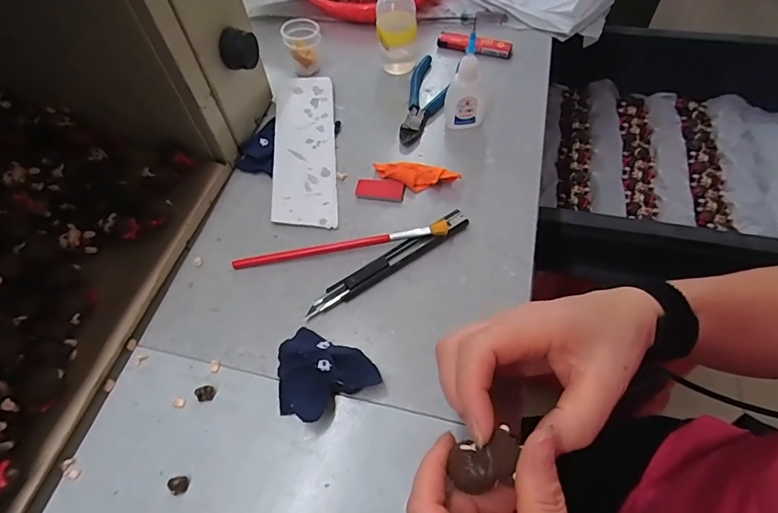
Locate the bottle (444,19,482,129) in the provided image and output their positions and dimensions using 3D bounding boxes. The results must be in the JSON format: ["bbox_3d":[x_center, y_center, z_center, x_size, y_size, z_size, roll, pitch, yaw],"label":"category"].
[{"bbox_3d":[0.068,-0.150,0.378,0.033,0.091,0.020,4,58,5],"label":"bottle"}]

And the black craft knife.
[{"bbox_3d":[0.002,0.004,0.329,0.140,0.011,0.017,-30,61,-16],"label":"black craft knife"}]

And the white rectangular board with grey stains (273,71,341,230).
[{"bbox_3d":[-0.078,-0.104,0.403,0.056,0.005,0.186,-4,60,-4],"label":"white rectangular board with grey stains"}]

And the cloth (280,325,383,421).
[{"bbox_3d":[-0.045,0.078,0.283,0.066,0.017,0.054,21,61,15],"label":"cloth"}]

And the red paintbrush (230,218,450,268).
[{"bbox_3d":[-0.037,-0.008,0.337,0.167,0.017,0.014,-9,58,-4],"label":"red paintbrush"}]

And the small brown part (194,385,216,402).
[{"bbox_3d":[-0.120,0.089,0.286,0.011,0.006,0.010,-20,59,-10],"label":"small brown part"}]

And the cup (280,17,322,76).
[{"bbox_3d":[-0.090,-0.223,0.458,0.038,0.039,0.034,-10,58,-4],"label":"cup"}]

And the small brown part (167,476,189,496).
[{"bbox_3d":[-0.124,0.135,0.257,0.010,0.005,0.009,-7,58,-2],"label":"small brown part"}]

